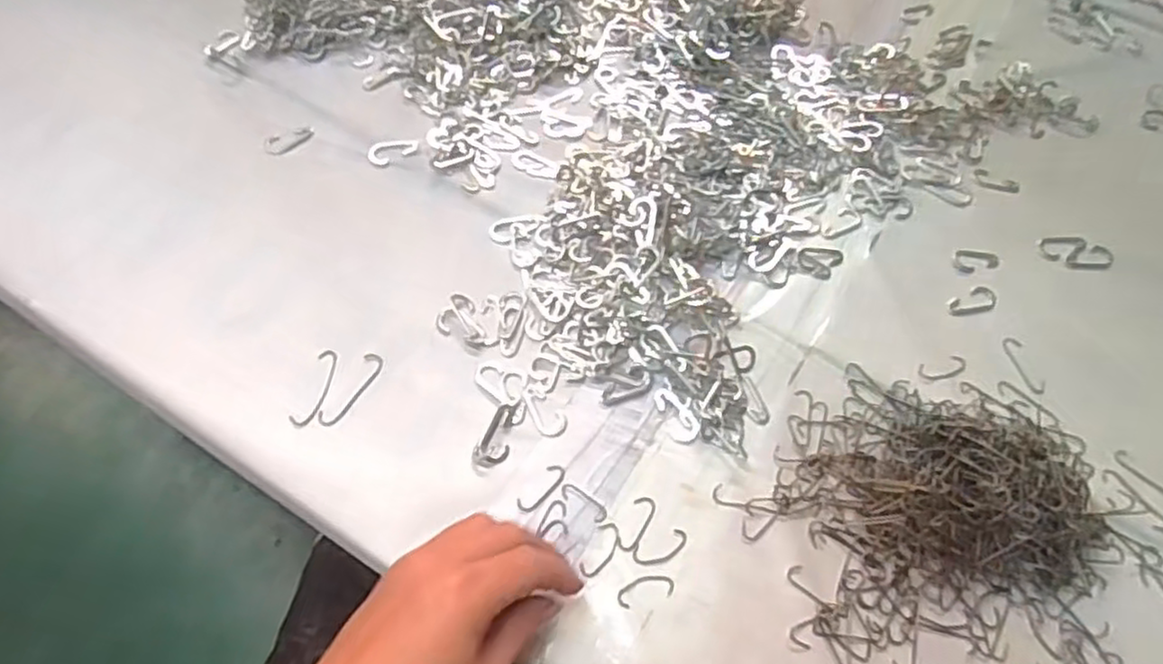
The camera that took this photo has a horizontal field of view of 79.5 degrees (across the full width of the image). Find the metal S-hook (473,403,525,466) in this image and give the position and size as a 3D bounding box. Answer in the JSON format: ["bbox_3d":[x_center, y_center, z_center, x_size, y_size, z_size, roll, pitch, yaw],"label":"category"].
[{"bbox_3d":[-0.048,0.060,0.416,0.018,0.008,0.043,23,62,9],"label":"metal S-hook"}]

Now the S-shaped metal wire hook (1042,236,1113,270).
[{"bbox_3d":[0.359,-0.059,0.505,0.046,0.007,0.023,3,61,-2],"label":"S-shaped metal wire hook"}]

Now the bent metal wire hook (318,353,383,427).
[{"bbox_3d":[-0.141,0.035,0.430,0.013,0.004,0.053,26,63,11],"label":"bent metal wire hook"}]

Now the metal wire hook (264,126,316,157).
[{"bbox_3d":[-0.218,-0.143,0.523,0.037,0.007,0.018,-33,68,-19],"label":"metal wire hook"}]

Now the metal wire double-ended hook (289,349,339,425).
[{"bbox_3d":[-0.161,0.034,0.427,0.015,0.004,0.053,11,61,3],"label":"metal wire double-ended hook"}]

